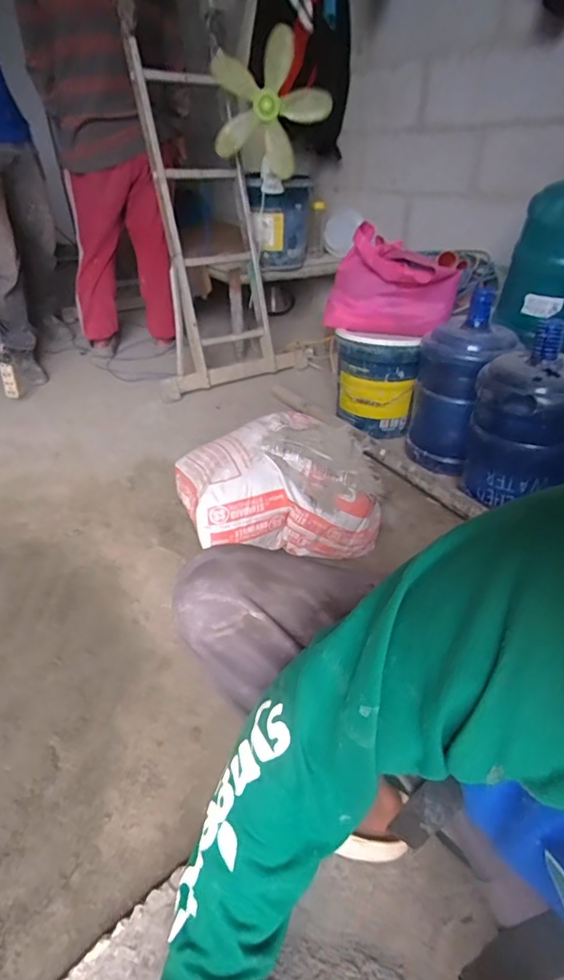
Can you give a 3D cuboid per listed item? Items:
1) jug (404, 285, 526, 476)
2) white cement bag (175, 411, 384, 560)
[{"bbox_3d":[0.472,-0.248,1.348,0.209,0.405,0.219,5,36,10],"label":"jug"},{"bbox_3d":[-0.015,-0.015,1.130,0.434,0.202,0.291,-5,35,-5],"label":"white cement bag"}]

